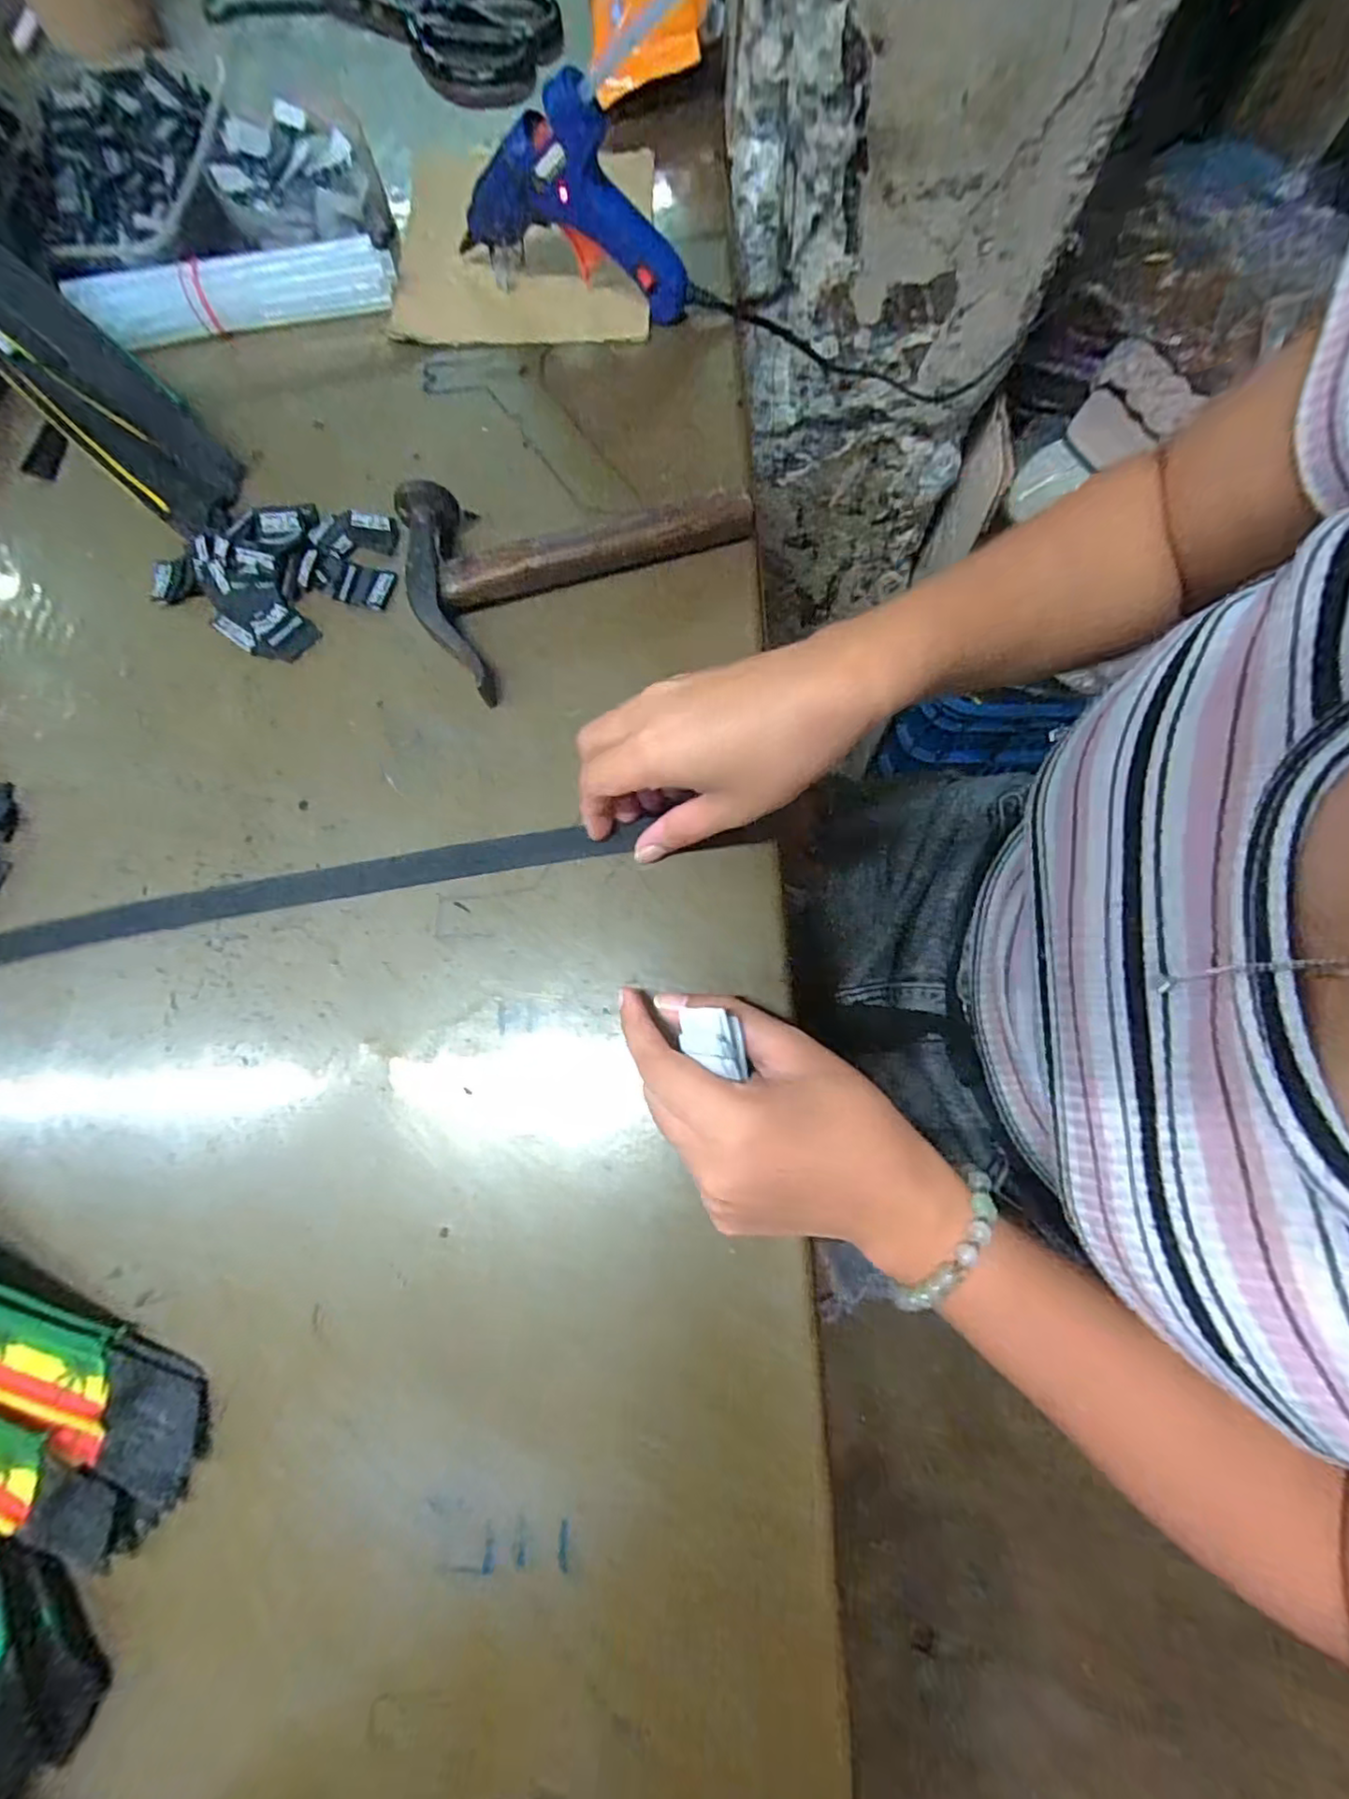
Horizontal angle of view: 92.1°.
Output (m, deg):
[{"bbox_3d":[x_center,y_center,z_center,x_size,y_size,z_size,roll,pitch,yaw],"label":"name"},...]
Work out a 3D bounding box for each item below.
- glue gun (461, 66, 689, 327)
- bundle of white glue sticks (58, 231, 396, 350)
[{"bbox_3d":[-0.061,-0.386,0.359,0.136,0.089,0.032,10,77,4],"label":"glue gun"},{"bbox_3d":[-0.264,-0.369,0.397,0.180,0.027,0.036,-12,76,-1],"label":"bundle of white glue sticks"}]

